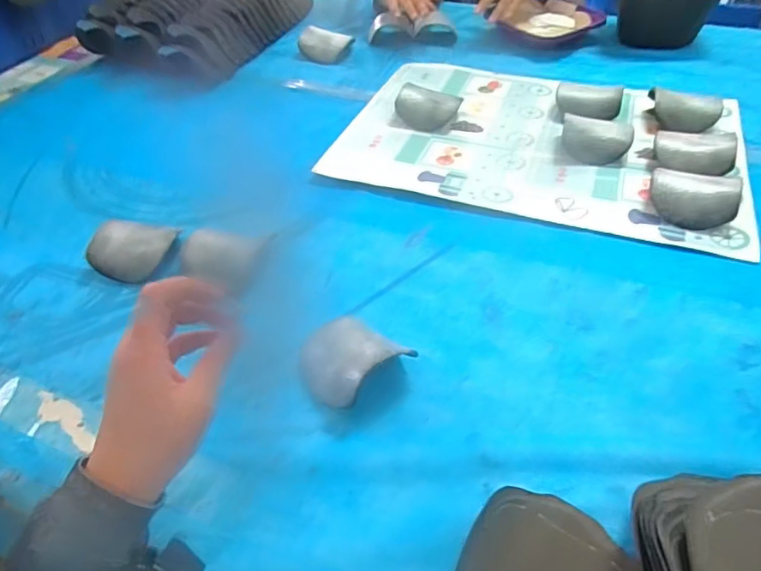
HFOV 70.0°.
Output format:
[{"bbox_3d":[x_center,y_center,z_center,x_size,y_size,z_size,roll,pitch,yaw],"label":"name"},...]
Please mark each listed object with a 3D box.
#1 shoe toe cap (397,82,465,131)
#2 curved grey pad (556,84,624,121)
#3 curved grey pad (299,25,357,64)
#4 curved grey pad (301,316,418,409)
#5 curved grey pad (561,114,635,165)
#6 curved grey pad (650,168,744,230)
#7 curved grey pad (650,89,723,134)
[{"bbox_3d":[0.070,-0.265,0.809,0.084,0.046,0.057,24,50,26],"label":"shoe toe cap"},{"bbox_3d":[0.303,-0.264,0.802,0.094,0.038,0.053,15,47,18],"label":"curved grey pad"},{"bbox_3d":[-0.098,-0.443,1.003,0.104,0.046,0.063,-7,44,-4],"label":"curved grey pad"},{"bbox_3d":[-0.032,0.065,0.486,0.073,0.048,0.091,-34,52,-28],"label":"curved grey pad"},{"bbox_3d":[0.284,-0.189,0.718,0.088,0.043,0.049,14,47,17],"label":"curved grey pad"},{"bbox_3d":[0.353,-0.097,0.617,0.094,0.046,0.049,25,51,26],"label":"curved grey pad"},{"bbox_3d":[0.428,-0.236,0.759,0.092,0.043,0.063,5,45,9],"label":"curved grey pad"}]

